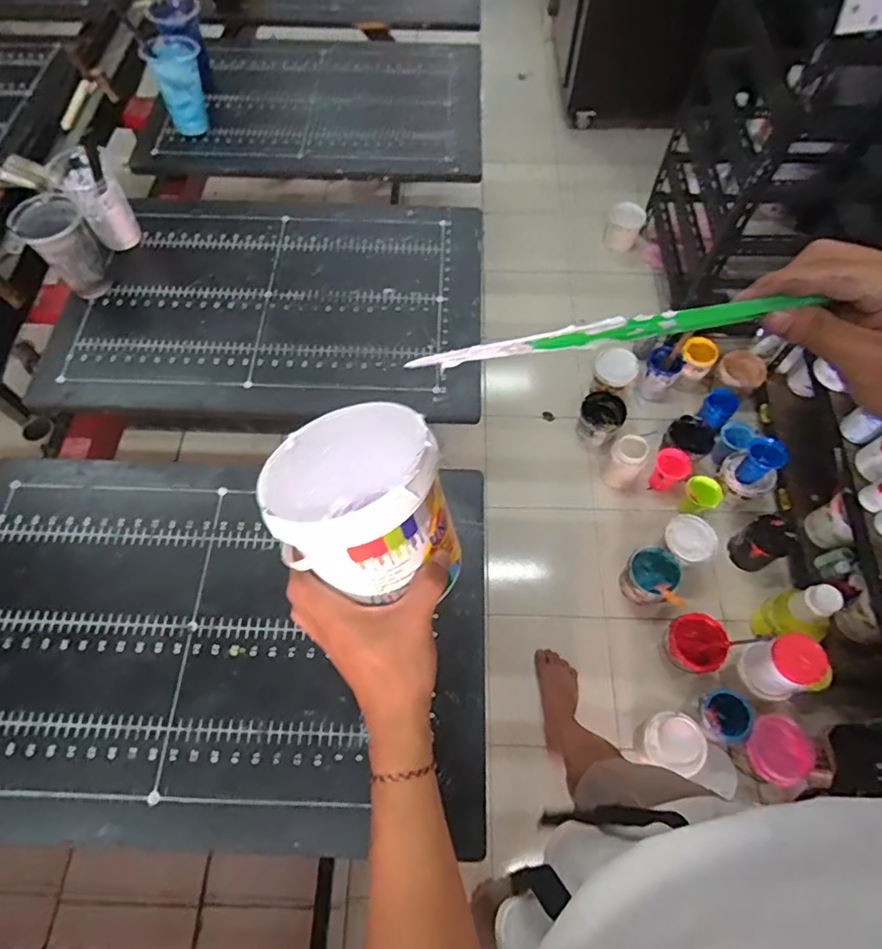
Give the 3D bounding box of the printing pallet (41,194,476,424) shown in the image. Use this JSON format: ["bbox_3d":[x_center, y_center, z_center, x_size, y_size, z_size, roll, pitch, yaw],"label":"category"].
[{"bbox_3d":[-0.231,-0.277,0.821,0.574,0.024,0.432,2,62,-1],"label":"printing pallet"}]

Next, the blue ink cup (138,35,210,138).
[{"bbox_3d":[-0.439,-0.650,0.949,0.086,0.129,0.074,-8,63,-6],"label":"blue ink cup"}]

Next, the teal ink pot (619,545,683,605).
[{"bbox_3d":[0.520,0.254,1.390,0.126,0.128,0.123,33,68,14],"label":"teal ink pot"}]

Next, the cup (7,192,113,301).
[{"bbox_3d":[-0.520,-0.311,0.775,0.078,0.115,0.090,-34,69,-18],"label":"cup"}]

